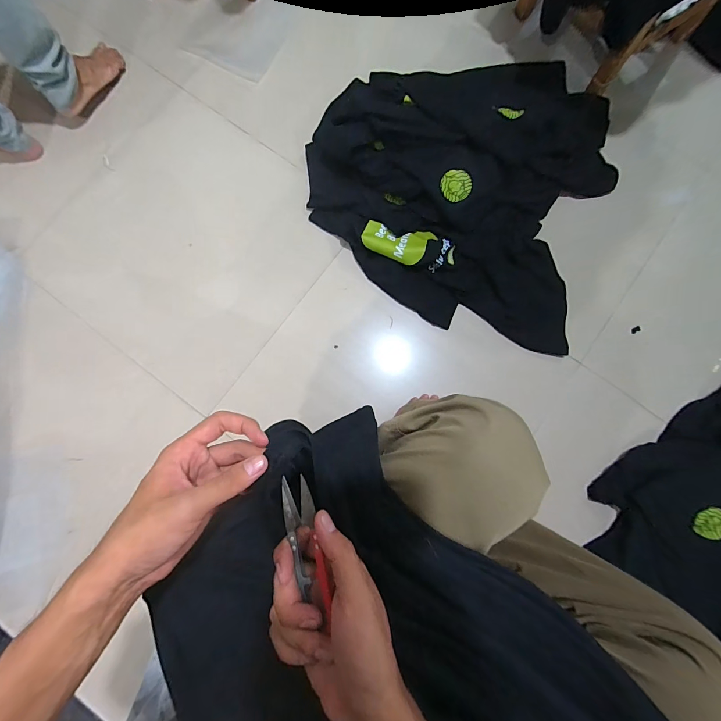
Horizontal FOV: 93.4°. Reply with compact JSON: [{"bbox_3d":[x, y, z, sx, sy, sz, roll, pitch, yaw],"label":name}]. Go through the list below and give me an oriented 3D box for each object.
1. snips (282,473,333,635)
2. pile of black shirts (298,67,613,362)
[{"bbox_3d":[-0.042,0.139,0.261,0.025,0.015,0.096,-14,81,-4],"label":"snips"},{"bbox_3d":[0.207,-0.368,0.753,0.661,0.122,0.509,17,82,3],"label":"pile of black shirts"}]

